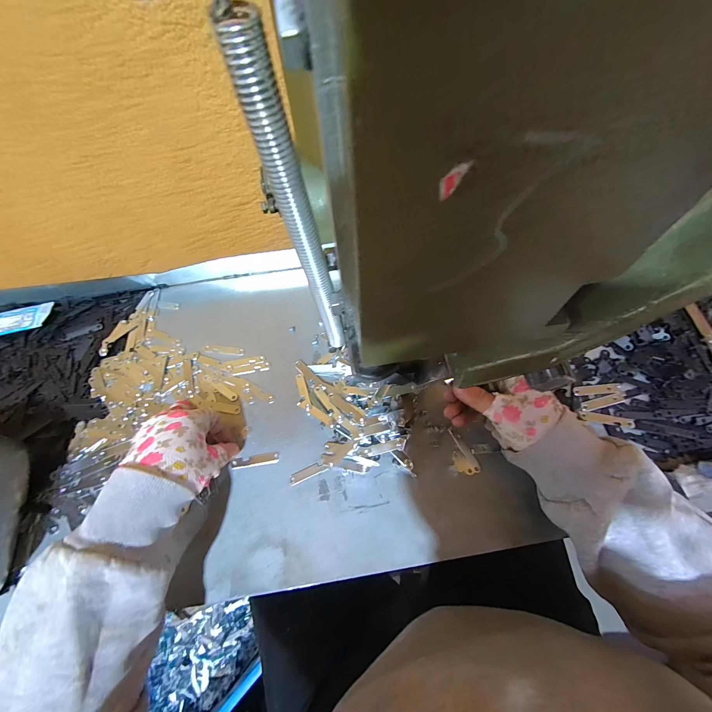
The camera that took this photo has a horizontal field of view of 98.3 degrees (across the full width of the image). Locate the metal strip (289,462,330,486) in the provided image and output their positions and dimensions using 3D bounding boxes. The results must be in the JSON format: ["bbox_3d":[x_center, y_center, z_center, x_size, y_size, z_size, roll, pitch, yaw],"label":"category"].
[{"bbox_3d":[-0.051,0.127,0.338,0.044,0.004,0.012,-23,66,-9],"label":"metal strip"}]

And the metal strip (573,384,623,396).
[{"bbox_3d":[0.286,0.039,0.362,0.053,0.004,0.011,-4,64,0],"label":"metal strip"}]

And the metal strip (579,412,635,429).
[{"bbox_3d":[0.284,0.072,0.347,0.053,0.004,0.009,11,65,7],"label":"metal strip"}]

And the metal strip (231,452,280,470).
[{"bbox_3d":[-0.112,0.117,0.345,0.050,0.005,0.012,-9,64,-2],"label":"metal strip"}]

